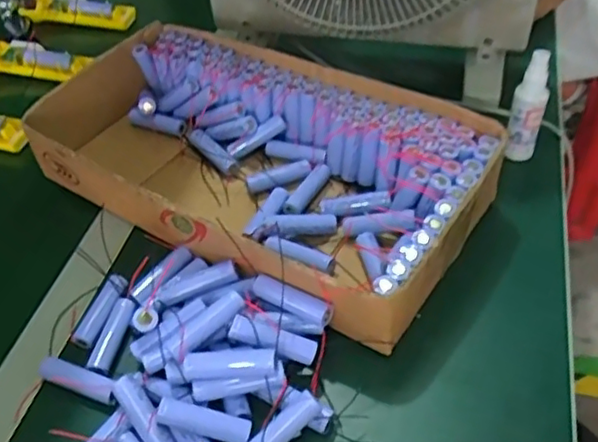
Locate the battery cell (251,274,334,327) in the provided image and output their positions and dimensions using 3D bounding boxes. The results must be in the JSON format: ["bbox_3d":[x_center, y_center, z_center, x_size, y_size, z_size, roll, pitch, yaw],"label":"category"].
[{"bbox_3d":[-0.008,0.060,0.481,0.069,0.016,0.016,22,52,24],"label":"battery cell"}]

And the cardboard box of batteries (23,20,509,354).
[{"bbox_3d":[-0.044,-0.057,0.594,0.414,0.076,0.233,23,53,25],"label":"cardboard box of batteries"}]

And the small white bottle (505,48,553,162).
[{"bbox_3d":[0.220,-0.105,0.604,0.030,0.126,0.023,13,49,17],"label":"small white bottle"}]

